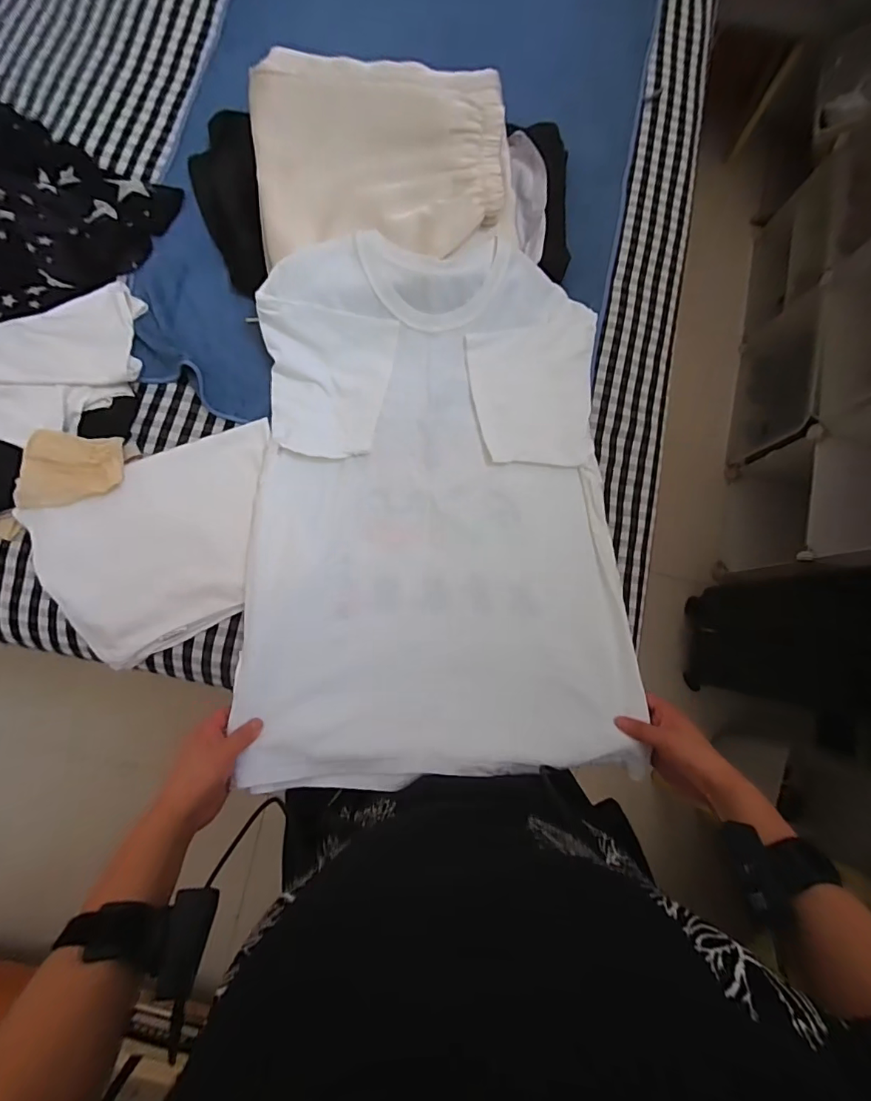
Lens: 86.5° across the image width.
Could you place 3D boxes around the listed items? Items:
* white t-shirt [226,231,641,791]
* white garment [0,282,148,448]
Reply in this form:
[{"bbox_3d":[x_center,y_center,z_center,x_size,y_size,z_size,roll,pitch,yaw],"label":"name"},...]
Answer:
[{"bbox_3d":[0.005,-0.058,0.565,0.446,0.071,0.622,-1,80,0],"label":"white t-shirt"},{"bbox_3d":[-0.491,-0.243,0.567,0.187,0.071,0.272,44,83,5],"label":"white garment"}]

